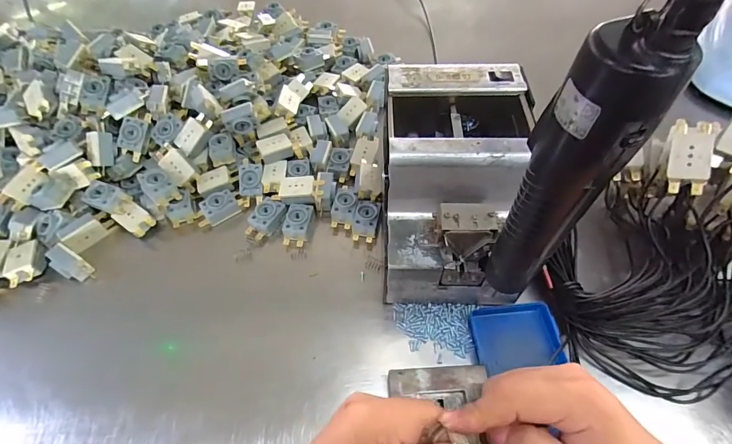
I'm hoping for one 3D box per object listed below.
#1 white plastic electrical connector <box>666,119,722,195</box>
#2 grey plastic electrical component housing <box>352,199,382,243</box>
[{"bbox_3d":[0.261,-0.052,0.307,0.028,0.015,0.059,6,88,42],"label":"white plastic electrical connector"},{"bbox_3d":[0.000,-0.001,0.409,0.026,0.014,0.046,9,58,8],"label":"grey plastic electrical component housing"}]

